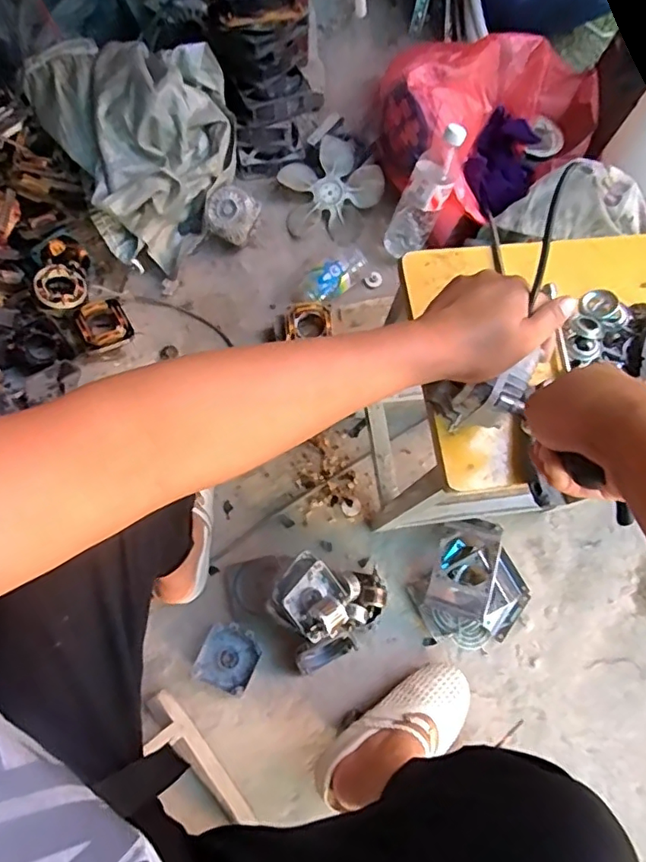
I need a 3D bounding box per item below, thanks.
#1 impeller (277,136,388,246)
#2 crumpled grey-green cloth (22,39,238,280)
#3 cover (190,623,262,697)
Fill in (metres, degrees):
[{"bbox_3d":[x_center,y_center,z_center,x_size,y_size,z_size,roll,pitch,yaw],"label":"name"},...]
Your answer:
[{"bbox_3d":[0.012,-0.435,1.039,0.182,0.032,0.177,0,92,4],"label":"impeller"},{"bbox_3d":[-0.275,-0.472,0.927,0.293,0.229,0.282,-28,77,-9],"label":"crumpled grey-green cloth"},{"bbox_3d":[-0.141,0.340,0.837,0.084,0.022,0.093,23,75,4],"label":"cover"}]

